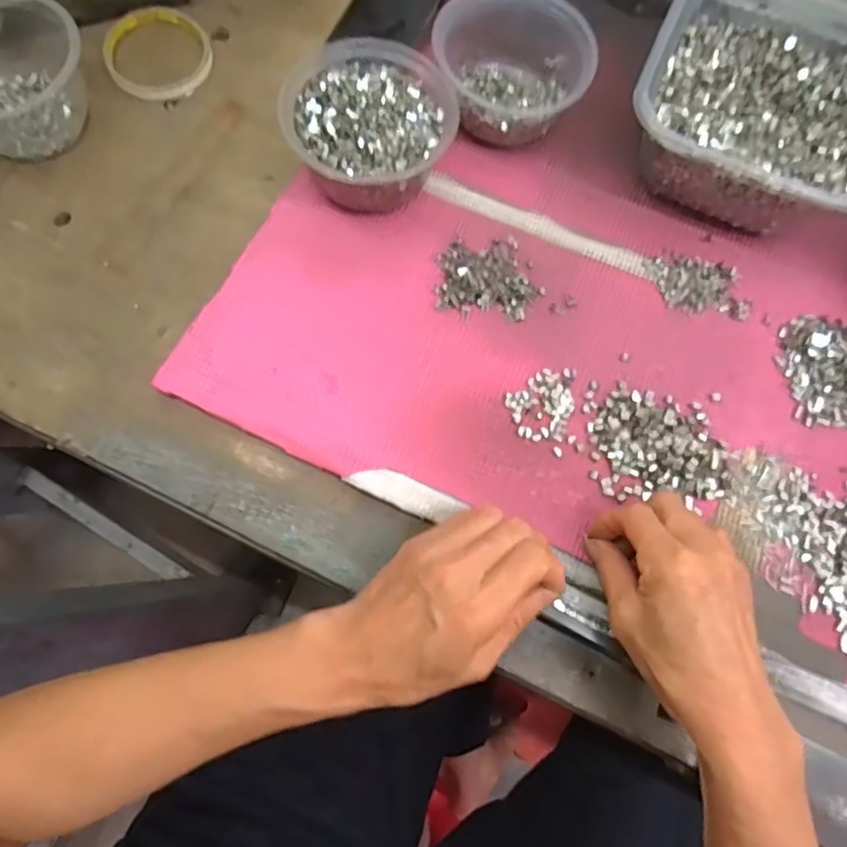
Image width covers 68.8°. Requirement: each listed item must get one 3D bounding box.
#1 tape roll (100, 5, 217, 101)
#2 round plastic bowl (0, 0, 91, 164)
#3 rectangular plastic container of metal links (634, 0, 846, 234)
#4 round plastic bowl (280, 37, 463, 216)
[{"bbox_3d":[-0.213,-0.298,0.497,0.082,0.009,0.089,0,73,-2],"label":"tape roll"},{"bbox_3d":[-0.304,-0.257,0.445,0.109,0.068,0.112,0,73,-2],"label":"round plastic bowl"},{"bbox_3d":[0.242,-0.229,0.451,0.170,0.074,0.174,22,73,5],"label":"rectangular plastic container of metal links"},{"bbox_3d":[-0.035,-0.207,0.441,0.114,0.063,0.120,0,73,-2],"label":"round plastic bowl"}]

